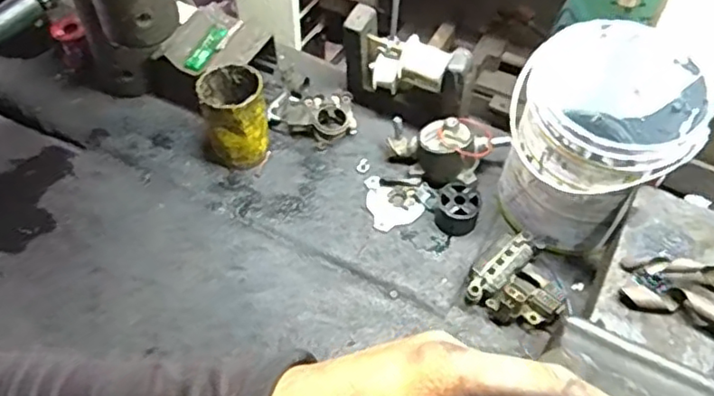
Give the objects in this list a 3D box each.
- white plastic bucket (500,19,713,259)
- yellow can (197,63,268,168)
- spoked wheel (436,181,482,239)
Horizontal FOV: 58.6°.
[{"bbox_3d":[0.258,-0.061,0.706,0.163,0.191,0.176,1,53,-1],"label":"white plastic bucket"},{"bbox_3d":[-0.152,-0.098,0.794,0.076,0.115,0.077,1,53,-1],"label":"yellow can"},{"bbox_3d":[0.121,0.009,0.757,0.049,0.034,0.053,1,53,-1],"label":"spoked wheel"}]

